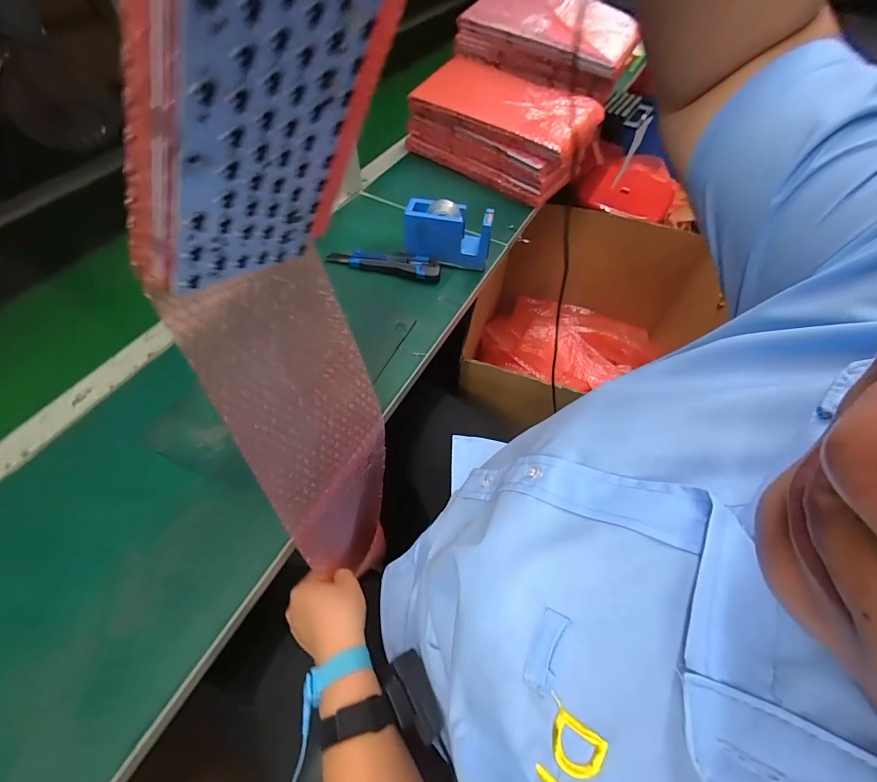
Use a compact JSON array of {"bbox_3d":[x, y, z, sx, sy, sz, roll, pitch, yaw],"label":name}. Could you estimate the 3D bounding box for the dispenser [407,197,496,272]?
[{"bbox_3d":[0.015,-0.238,0.591,0.127,0.077,0.052,10,56,4],"label":"dispenser"}]

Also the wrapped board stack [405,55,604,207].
[{"bbox_3d":[0.116,-0.500,0.750,0.329,0.124,0.177,35,62,19],"label":"wrapped board stack"}]

